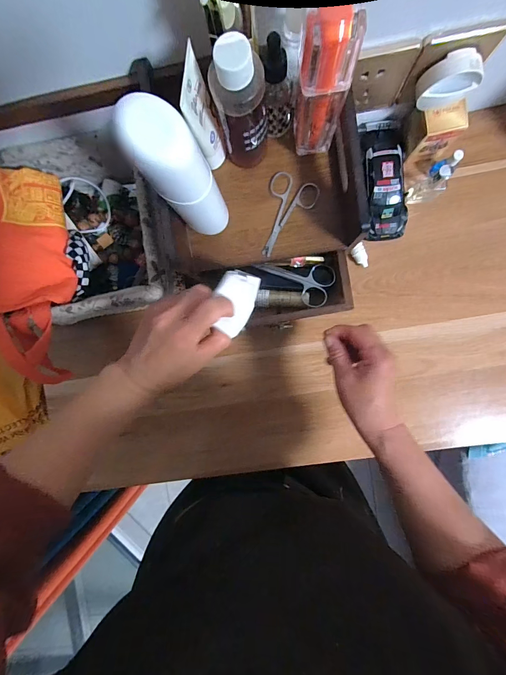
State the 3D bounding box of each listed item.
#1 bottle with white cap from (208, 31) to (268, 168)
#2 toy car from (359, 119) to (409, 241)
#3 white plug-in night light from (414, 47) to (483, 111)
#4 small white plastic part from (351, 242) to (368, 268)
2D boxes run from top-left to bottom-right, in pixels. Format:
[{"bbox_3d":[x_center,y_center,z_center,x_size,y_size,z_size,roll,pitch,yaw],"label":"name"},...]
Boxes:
[{"bbox_3d":[-0.008,-0.191,0.275,0.040,0.117,0.035,-11,92,5],"label":"bottle with white cap"},{"bbox_3d":[0.185,-0.219,0.457,0.059,0.037,0.154,-8,91,5],"label":"toy car"},{"bbox_3d":[0.214,-0.284,0.352,0.062,0.054,0.026,-12,91,5],"label":"white plug-in night light"},{"bbox_3d":[0.156,-0.118,0.470,0.020,0.017,0.035,-23,91,5],"label":"small white plastic part"}]

